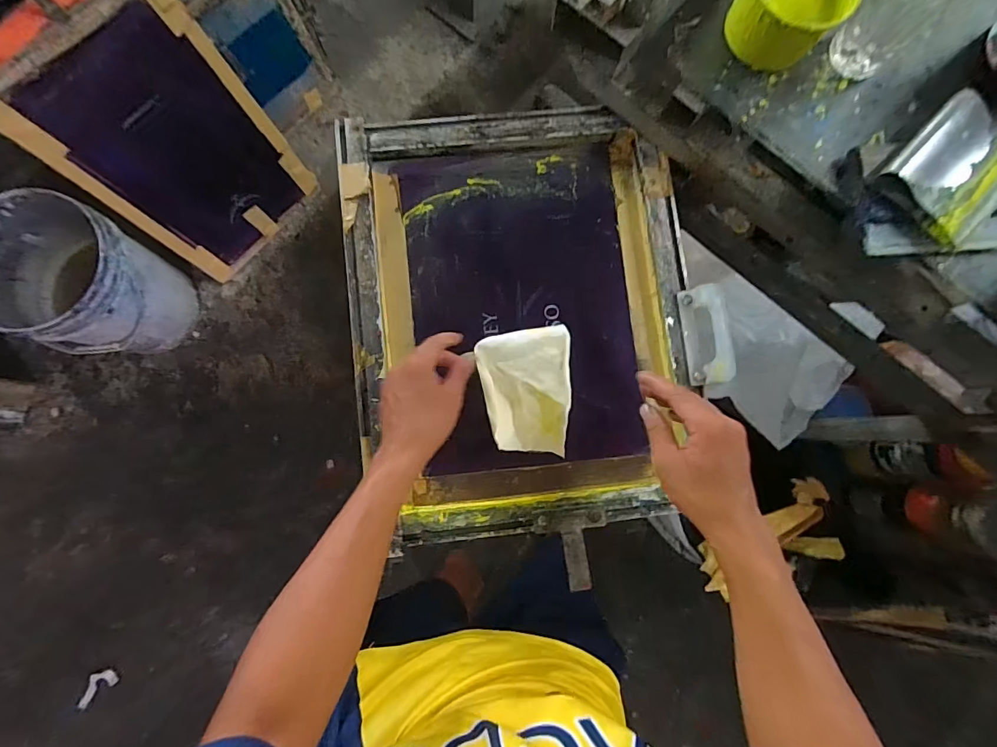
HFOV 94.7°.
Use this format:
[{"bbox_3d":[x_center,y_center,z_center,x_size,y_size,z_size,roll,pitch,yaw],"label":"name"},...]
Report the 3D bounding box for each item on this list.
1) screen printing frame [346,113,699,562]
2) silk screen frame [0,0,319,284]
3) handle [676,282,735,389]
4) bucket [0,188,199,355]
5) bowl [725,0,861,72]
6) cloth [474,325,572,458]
[{"bbox_3d":[0.027,-0.072,0.587,0.412,0.050,0.521,-6,83,-4],"label":"screen printing frame"},{"bbox_3d":[-0.686,-0.490,1.019,0.034,0.549,0.378,38,82,22],"label":"silk screen frame"},{"bbox_3d":[0.248,-0.045,0.547,0.009,0.054,0.116,-3,83,-49],"label":"handle"},{"bbox_3d":[-0.942,-0.202,1.065,0.304,0.322,0.288,0,82,-3],"label":"bucket"},{"bbox_3d":[0.304,-0.385,0.479,0.106,0.064,0.104,0,82,-3],"label":"bowl"},{"bbox_3d":[0.040,0.034,0.538,0.133,0.040,0.164,-10,103,2],"label":"cloth"}]

